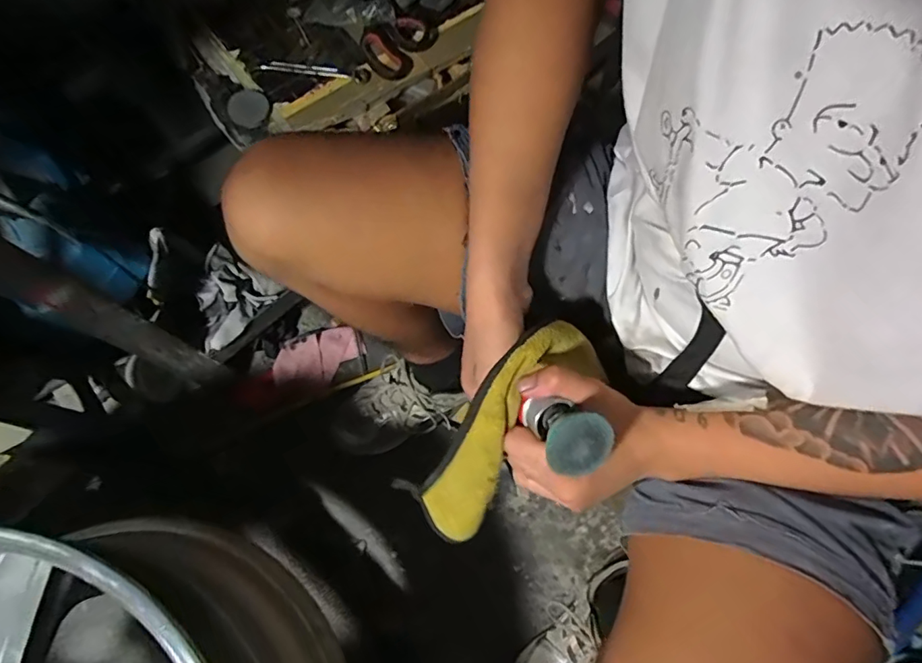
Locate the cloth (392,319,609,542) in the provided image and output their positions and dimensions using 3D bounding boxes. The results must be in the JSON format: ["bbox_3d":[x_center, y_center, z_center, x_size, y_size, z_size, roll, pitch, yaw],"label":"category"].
[{"bbox_3d":[0.028,0.085,0.419,0.072,0.099,0.212,35,106,14],"label":"cloth"}]

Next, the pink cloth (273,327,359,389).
[{"bbox_3d":[-0.242,0.047,0.848,0.144,0.036,0.077,-28,71,-7],"label":"pink cloth"}]

